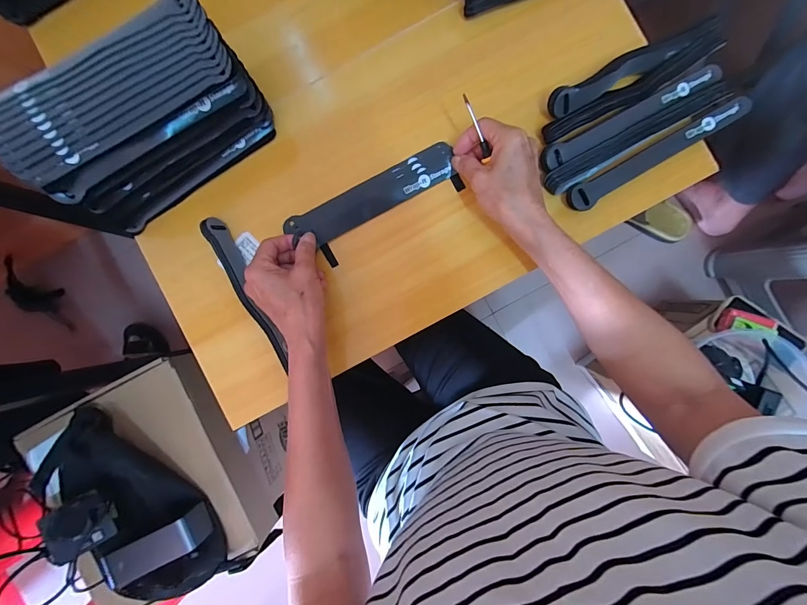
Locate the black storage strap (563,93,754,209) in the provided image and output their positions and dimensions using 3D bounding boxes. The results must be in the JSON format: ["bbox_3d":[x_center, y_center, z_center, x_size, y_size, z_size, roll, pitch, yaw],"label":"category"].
[{"bbox_3d":[0.257,-0.152,0.358,0.195,0.026,0.027,-31,89,1],"label":"black storage strap"}]

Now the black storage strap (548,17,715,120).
[{"bbox_3d":[0.233,-0.241,0.355,0.179,0.027,0.026,-27,89,1],"label":"black storage strap"}]

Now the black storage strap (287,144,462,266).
[{"bbox_3d":[-0.030,-0.106,0.376,0.191,0.013,0.062,-27,89,3],"label":"black storage strap"}]

